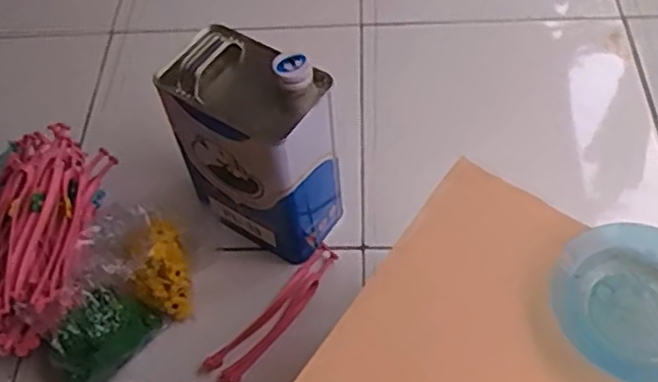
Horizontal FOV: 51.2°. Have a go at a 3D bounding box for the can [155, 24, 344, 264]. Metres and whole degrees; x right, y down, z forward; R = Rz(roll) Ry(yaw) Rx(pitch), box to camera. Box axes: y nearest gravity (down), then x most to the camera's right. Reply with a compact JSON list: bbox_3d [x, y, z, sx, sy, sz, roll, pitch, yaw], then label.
[{"bbox_3d":[-0.079,-0.048,0.785,0.167,0.267,0.117,27,62,21],"label":"can"}]

